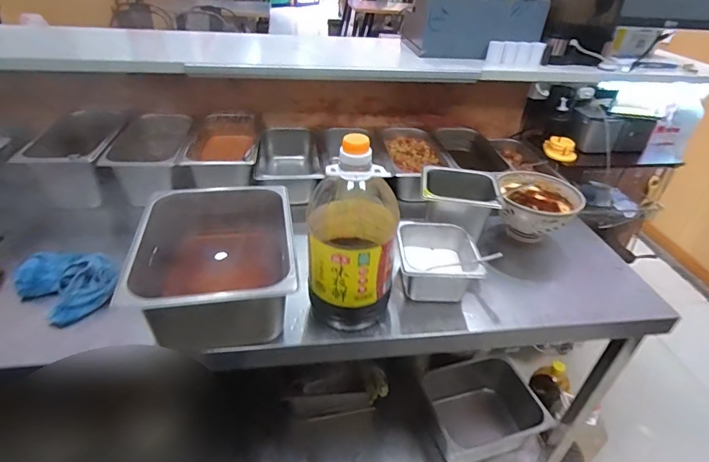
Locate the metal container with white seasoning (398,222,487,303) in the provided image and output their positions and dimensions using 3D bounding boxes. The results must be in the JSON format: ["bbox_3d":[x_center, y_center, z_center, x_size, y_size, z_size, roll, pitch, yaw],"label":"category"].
[{"bbox_3d":[0.171,0.065,0.889,0.157,0.097,0.171,4,36,-1],"label":"metal container with white seasoning"}]

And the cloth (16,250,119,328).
[{"bbox_3d":[-0.555,0.096,0.805,0.176,0.076,0.134,22,39,22],"label":"cloth"}]

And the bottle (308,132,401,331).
[{"bbox_3d":[-0.001,-0.001,0.740,0.147,0.349,0.166,4,36,-1],"label":"bottle"}]

